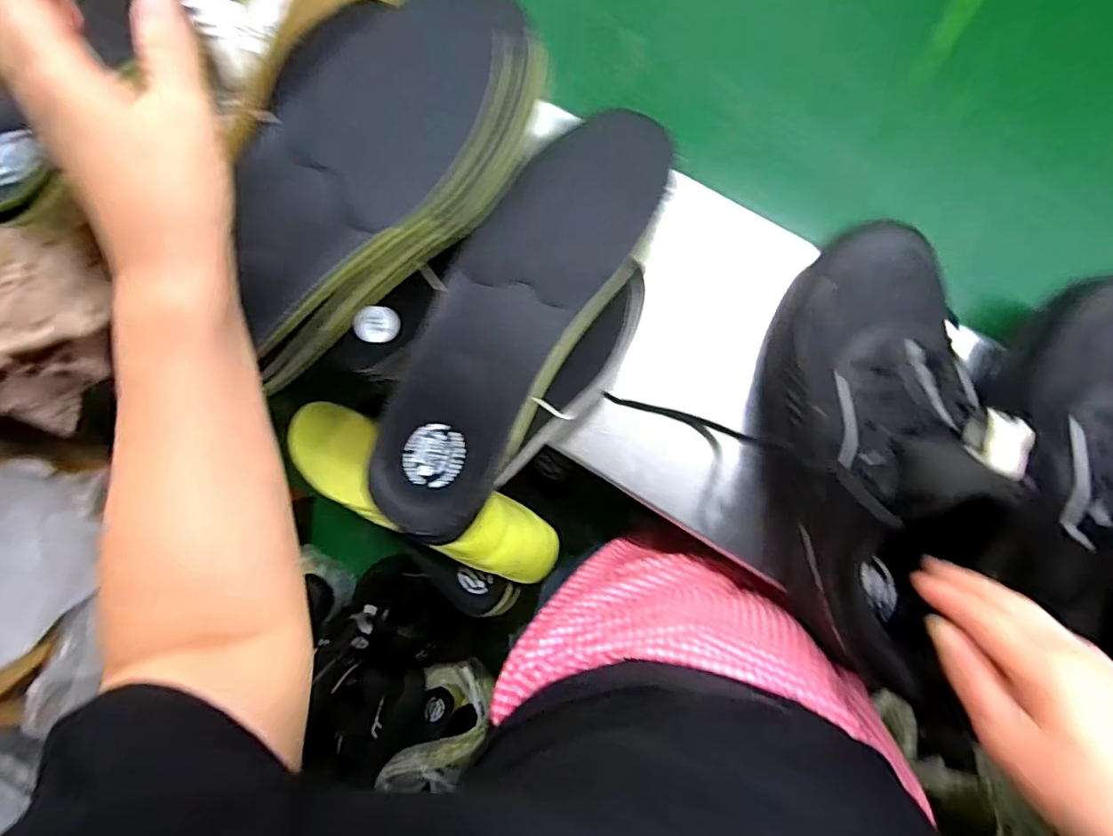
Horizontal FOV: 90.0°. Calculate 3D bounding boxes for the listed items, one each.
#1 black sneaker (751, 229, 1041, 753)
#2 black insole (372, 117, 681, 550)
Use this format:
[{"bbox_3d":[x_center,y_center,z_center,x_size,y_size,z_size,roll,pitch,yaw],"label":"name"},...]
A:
[{"bbox_3d":[0.193,0.024,0.345,0.102,0.158,0.288,1,89,8],"label":"black sneaker"},{"bbox_3d":[-0.027,-0.070,0.370,0.103,0.037,0.311,33,93,7],"label":"black insole"}]

